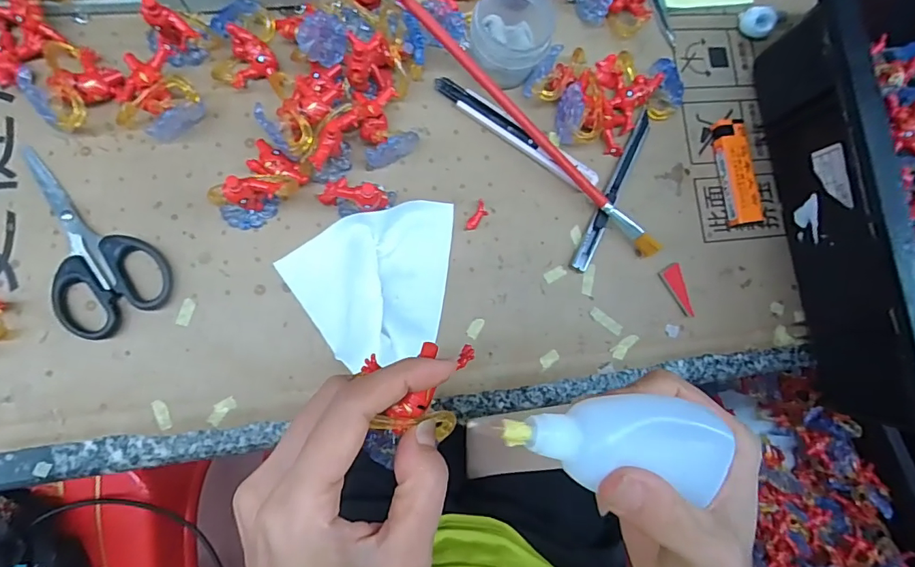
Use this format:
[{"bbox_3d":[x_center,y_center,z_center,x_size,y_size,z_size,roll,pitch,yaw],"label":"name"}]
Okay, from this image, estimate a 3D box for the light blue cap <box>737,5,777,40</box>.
[{"bbox_3d":[0.232,-0.203,0.367,0.025,0.018,0.016,45,81,-2],"label":"light blue cap"}]

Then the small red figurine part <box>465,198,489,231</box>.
[{"bbox_3d":[0.015,-0.047,0.328,0.010,0.006,0.025,29,82,-5],"label":"small red figurine part"}]

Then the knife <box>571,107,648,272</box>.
[{"bbox_3d":[0.114,-0.068,0.342,0.012,0.008,0.132,27,82,-5],"label":"knife"}]

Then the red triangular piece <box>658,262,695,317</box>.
[{"bbox_3d":[0.162,0.005,0.343,0.016,0.004,0.039,-28,90,-9],"label":"red triangular piece"}]

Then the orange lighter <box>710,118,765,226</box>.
[{"bbox_3d":[0.208,-0.083,0.353,0.021,0.015,0.078,-6,86,-8],"label":"orange lighter"}]

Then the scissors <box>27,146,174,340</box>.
[{"bbox_3d":[-0.238,-0.021,0.292,0.122,0.009,0.065,44,81,-2],"label":"scissors"}]

